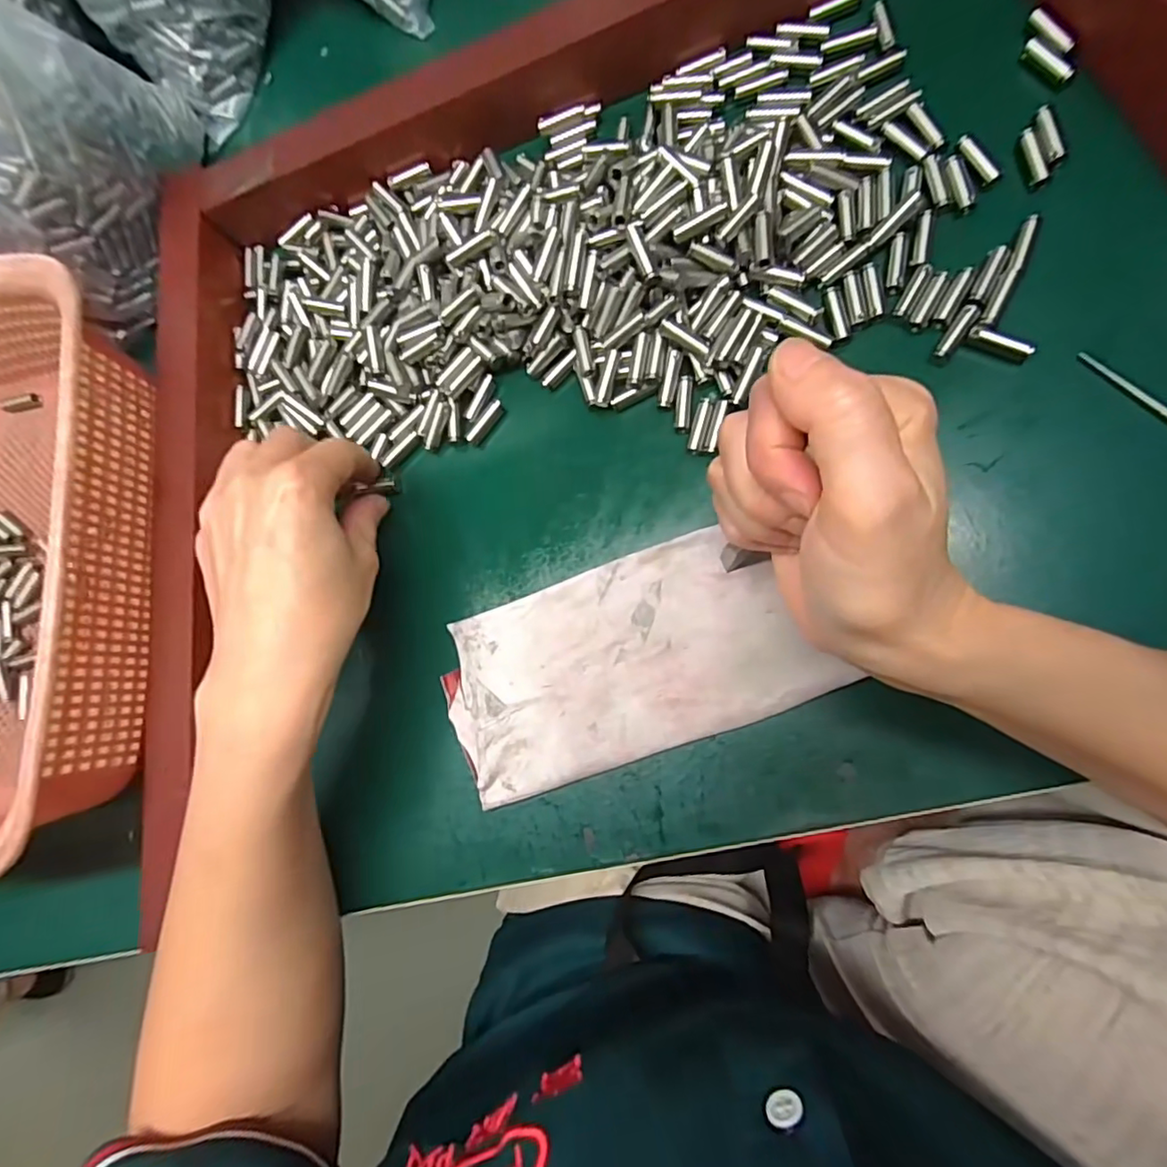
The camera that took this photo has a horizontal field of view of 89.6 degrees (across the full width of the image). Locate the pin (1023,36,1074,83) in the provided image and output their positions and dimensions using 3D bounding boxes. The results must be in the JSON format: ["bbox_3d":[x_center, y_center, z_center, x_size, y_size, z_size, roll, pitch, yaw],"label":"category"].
[{"bbox_3d":[0.198,-0.223,0.250,0.007,0.007,0.024,-37,78,5],"label":"pin"}]

